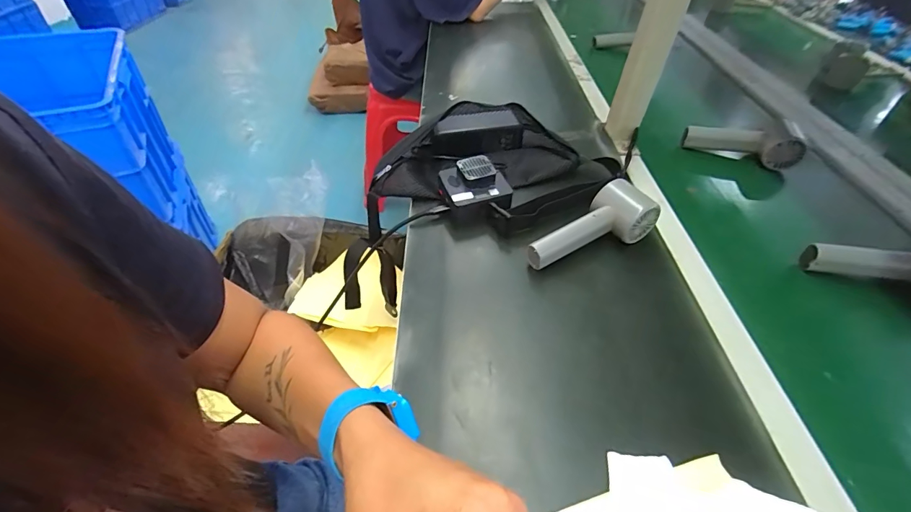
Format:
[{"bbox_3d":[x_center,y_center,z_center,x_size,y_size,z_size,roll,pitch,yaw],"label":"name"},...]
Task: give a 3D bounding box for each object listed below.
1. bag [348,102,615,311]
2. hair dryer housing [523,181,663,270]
[{"bbox_3d":[0.052,-0.116,0.548,0.310,0.086,0.199,13,47,9],"label":"bag"},{"bbox_3d":[0.148,-0.029,0.459,0.148,0.044,0.058,-26,52,-9],"label":"hair dryer housing"}]

